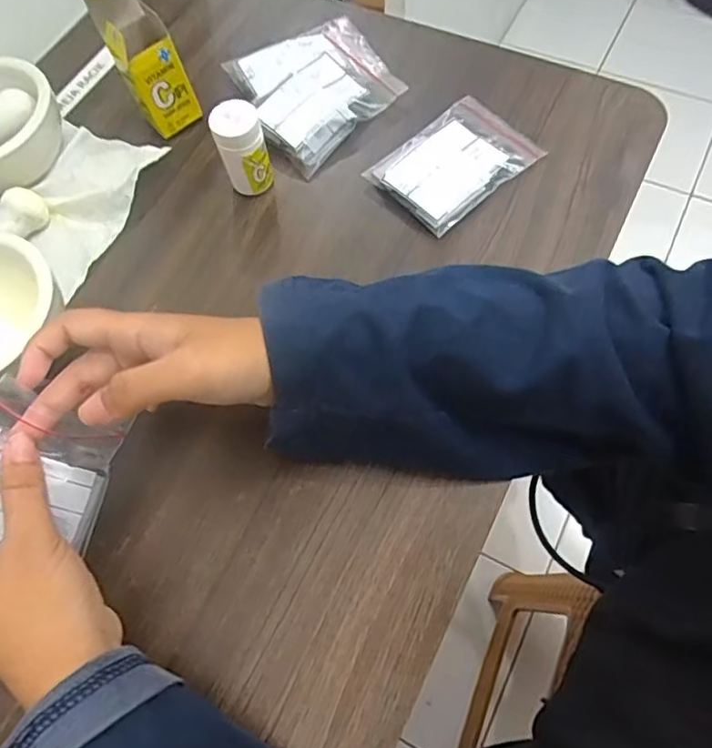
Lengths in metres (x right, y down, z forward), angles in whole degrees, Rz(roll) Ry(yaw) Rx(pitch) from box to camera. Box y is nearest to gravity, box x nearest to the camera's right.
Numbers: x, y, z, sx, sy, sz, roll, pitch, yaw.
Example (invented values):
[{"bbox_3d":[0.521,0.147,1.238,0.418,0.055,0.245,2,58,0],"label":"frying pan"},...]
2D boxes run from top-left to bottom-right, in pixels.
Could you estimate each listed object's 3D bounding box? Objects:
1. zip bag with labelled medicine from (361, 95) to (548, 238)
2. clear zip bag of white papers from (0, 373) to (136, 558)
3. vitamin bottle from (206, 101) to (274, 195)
[{"bbox_3d":[0.065,-0.138,0.382,0.099,0.012,0.068,-40,69,-15],"label":"zip bag with labelled medicine"},{"bbox_3d":[-0.144,0.047,0.271,0.019,0.066,0.071,-15,58,41],"label":"clear zip bag of white papers"},{"bbox_3d":[-0.070,-0.139,0.369,0.029,0.058,0.024,-21,66,-7],"label":"vitamin bottle"}]

